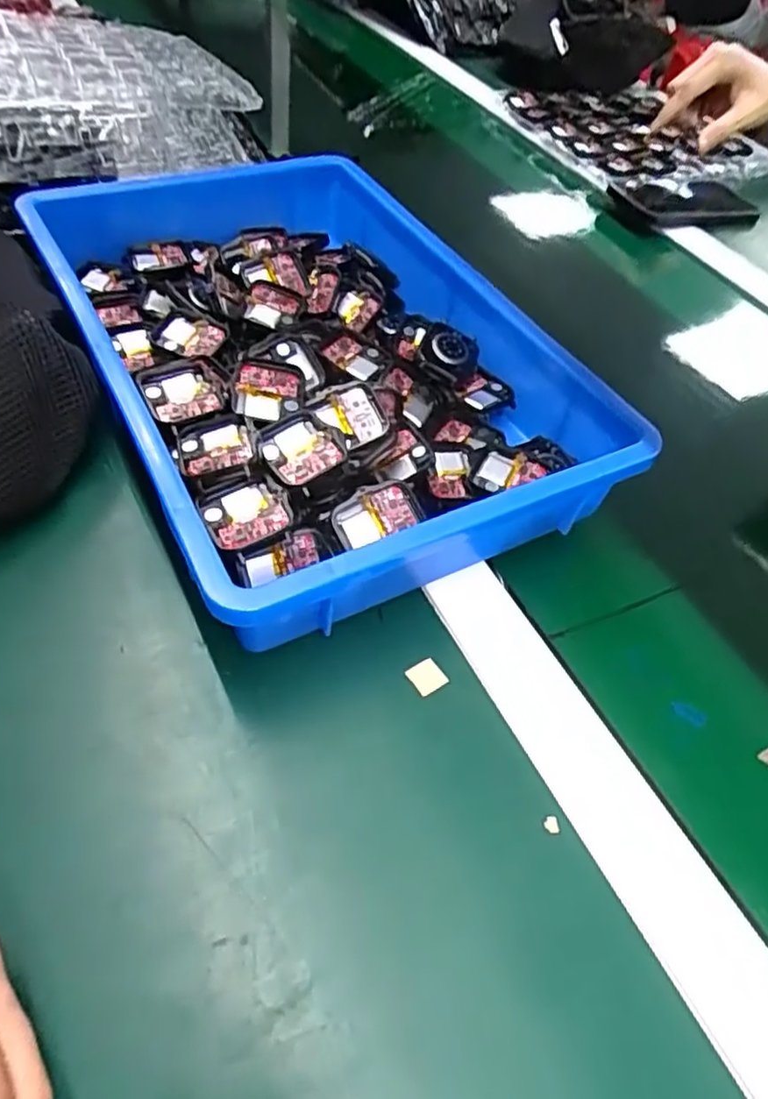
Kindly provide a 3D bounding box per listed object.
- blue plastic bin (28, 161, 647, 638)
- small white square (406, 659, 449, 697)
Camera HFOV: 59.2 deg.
[{"bbox_3d":[-0.052,-0.133,0.424,0.244,0.070,0.382,-20,56,-23],"label":"blue plastic bin"},{"bbox_3d":[0.021,0.062,0.325,0.015,0.004,0.015,-28,73,-23],"label":"small white square"}]

